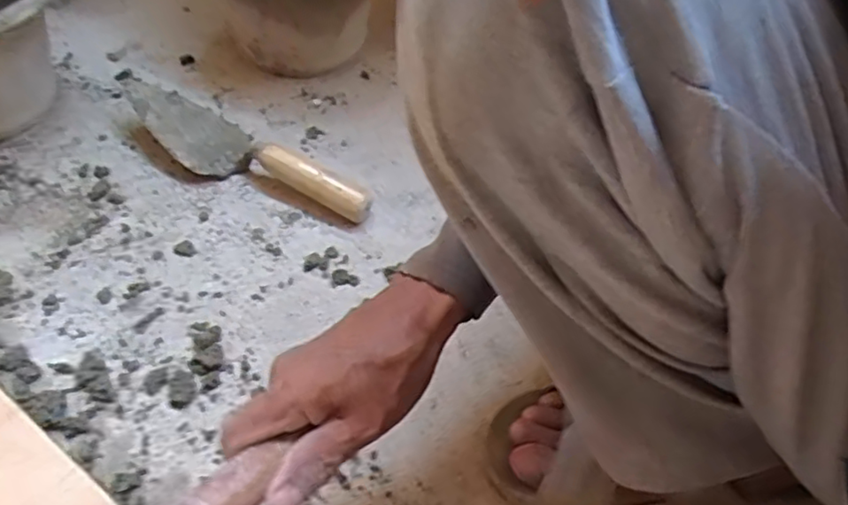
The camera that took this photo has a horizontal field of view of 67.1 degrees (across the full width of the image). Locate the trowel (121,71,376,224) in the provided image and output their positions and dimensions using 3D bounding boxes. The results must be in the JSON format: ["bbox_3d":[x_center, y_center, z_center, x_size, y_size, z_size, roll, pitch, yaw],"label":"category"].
[{"bbox_3d":[-0.206,-0.107,0.693,0.315,0.050,0.095,34,54,25],"label":"trowel"}]

